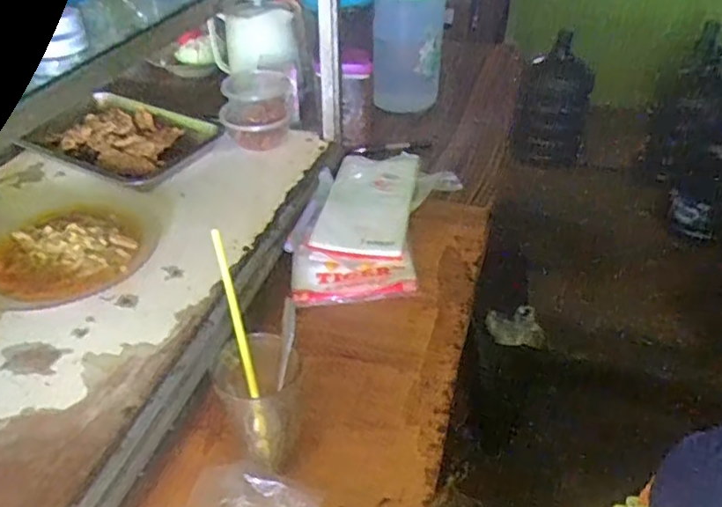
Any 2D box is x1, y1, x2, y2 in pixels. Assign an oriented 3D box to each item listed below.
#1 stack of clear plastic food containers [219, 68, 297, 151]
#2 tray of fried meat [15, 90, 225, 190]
[{"bbox_3d":[-0.164,-0.235,0.954,0.117,0.099,0.120,-2,40,-3],"label":"stack of clear plastic food containers"},{"bbox_3d":[-0.382,-0.191,0.947,0.263,0.040,0.195,18,43,20],"label":"tray of fried meat"}]

